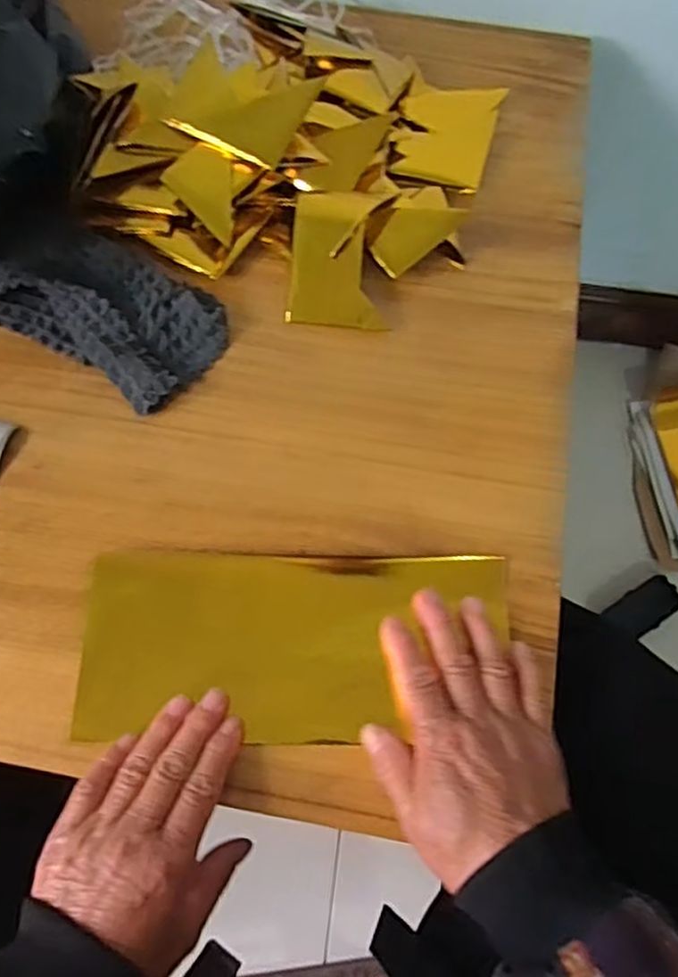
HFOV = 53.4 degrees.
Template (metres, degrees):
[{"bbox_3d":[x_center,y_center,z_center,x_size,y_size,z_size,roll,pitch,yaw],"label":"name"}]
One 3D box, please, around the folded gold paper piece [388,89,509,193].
[{"bbox_3d":[0.086,-0.291,0.548,0.076,0.012,0.100,15,68,5],"label":"folded gold paper piece"}]

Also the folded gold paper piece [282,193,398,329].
[{"bbox_3d":[0.000,-0.165,0.487,0.068,0.006,0.094,4,95,1],"label":"folded gold paper piece"}]

